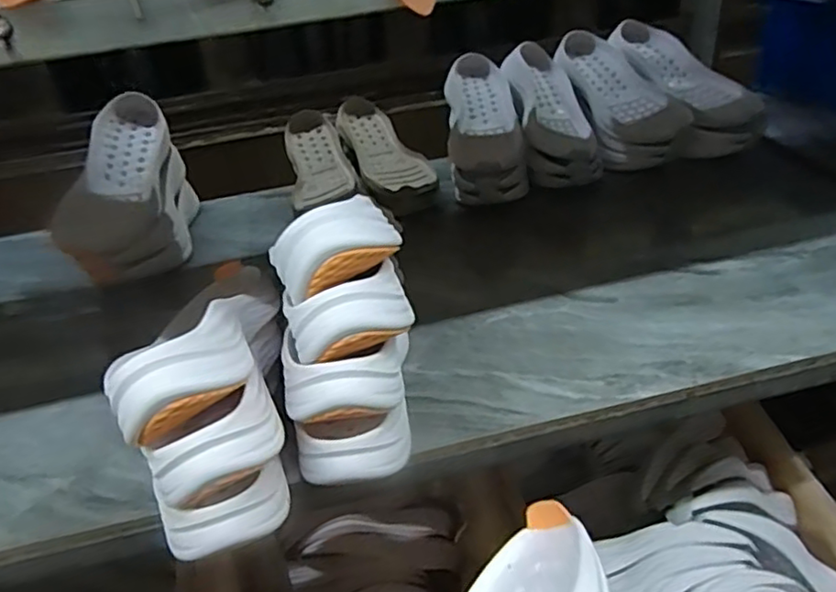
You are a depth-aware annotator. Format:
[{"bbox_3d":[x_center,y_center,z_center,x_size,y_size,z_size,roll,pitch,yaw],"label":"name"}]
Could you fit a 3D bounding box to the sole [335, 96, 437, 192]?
[{"bbox_3d":[-0.057,-0.233,0.984,0.104,0.052,0.255,-18,38,-18],"label":"sole"}]

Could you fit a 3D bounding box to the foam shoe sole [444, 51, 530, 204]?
[{"bbox_3d":[0.099,-0.257,0.962,0.110,0.086,0.288,-3,56,1],"label":"foam shoe sole"}]

